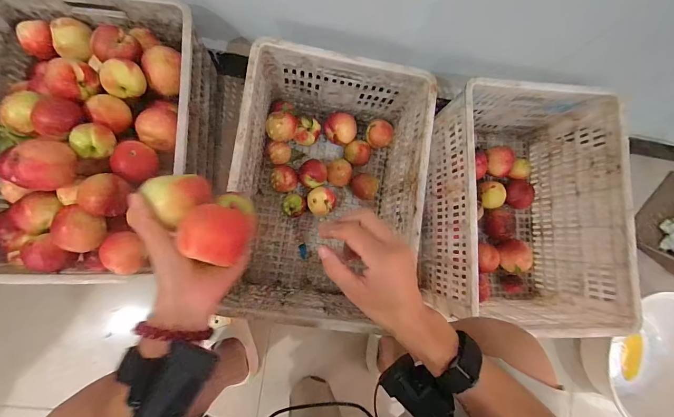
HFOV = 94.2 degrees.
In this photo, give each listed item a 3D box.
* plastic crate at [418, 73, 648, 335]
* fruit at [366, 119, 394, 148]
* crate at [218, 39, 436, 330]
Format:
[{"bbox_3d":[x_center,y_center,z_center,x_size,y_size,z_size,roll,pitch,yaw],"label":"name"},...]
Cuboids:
[{"bbox_3d":[0.390,0.003,0.709,0.333,0.263,0.464,1,85,-7],"label":"plastic crate"},{"bbox_3d":[0.106,-0.184,0.762,0.066,0.052,0.058,4,84,-7],"label":"fruit"},{"bbox_3d":[-0.028,-0.032,0.662,0.326,0.269,0.463,8,84,-7],"label":"crate"}]

